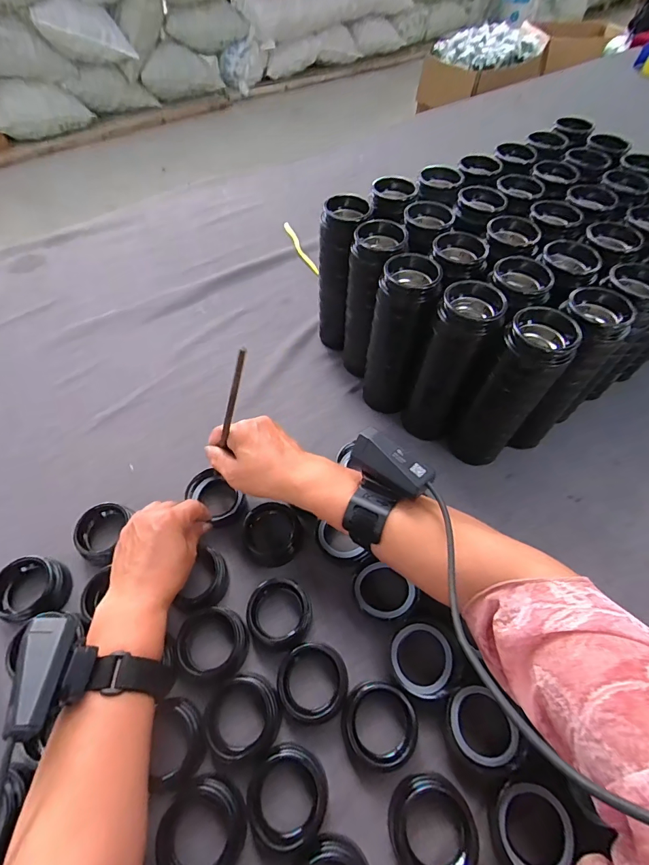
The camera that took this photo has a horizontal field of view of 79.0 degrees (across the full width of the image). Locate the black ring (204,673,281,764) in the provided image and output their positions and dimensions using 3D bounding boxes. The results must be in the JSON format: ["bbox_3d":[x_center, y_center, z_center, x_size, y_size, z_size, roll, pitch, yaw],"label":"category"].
[{"bbox_3d":[-0.073,0.256,0.357,0.061,0.024,0.065,0,58,0],"label":"black ring"}]

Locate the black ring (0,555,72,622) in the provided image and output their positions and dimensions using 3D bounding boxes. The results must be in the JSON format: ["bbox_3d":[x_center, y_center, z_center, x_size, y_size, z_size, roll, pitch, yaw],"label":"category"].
[{"bbox_3d":[-0.310,0.163,0.412,0.066,0.028,0.057,-22,60,-13],"label":"black ring"}]

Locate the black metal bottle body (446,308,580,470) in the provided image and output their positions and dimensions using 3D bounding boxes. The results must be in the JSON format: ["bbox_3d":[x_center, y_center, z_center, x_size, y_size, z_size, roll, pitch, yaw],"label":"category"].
[{"bbox_3d":[0.203,-0.039,0.440,0.062,0.204,0.057,38,65,21],"label":"black metal bottle body"}]

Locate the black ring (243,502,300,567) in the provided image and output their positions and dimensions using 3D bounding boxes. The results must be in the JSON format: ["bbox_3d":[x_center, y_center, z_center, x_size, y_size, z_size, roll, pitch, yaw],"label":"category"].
[{"bbox_3d":[-0.060,0.115,0.451,0.059,0.033,0.062,0,58,0],"label":"black ring"}]

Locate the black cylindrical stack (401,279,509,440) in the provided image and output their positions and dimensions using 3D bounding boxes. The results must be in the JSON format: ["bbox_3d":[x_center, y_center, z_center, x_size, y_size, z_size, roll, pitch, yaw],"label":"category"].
[{"bbox_3d":[0.143,-0.073,0.461,0.069,0.201,0.071,0,58,0],"label":"black cylindrical stack"}]

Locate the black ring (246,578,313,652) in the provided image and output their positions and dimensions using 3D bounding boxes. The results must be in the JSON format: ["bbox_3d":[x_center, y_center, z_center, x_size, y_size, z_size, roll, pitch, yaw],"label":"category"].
[{"bbox_3d":[-0.046,0.184,0.407,0.064,0.027,0.069,0,58,0],"label":"black ring"}]

